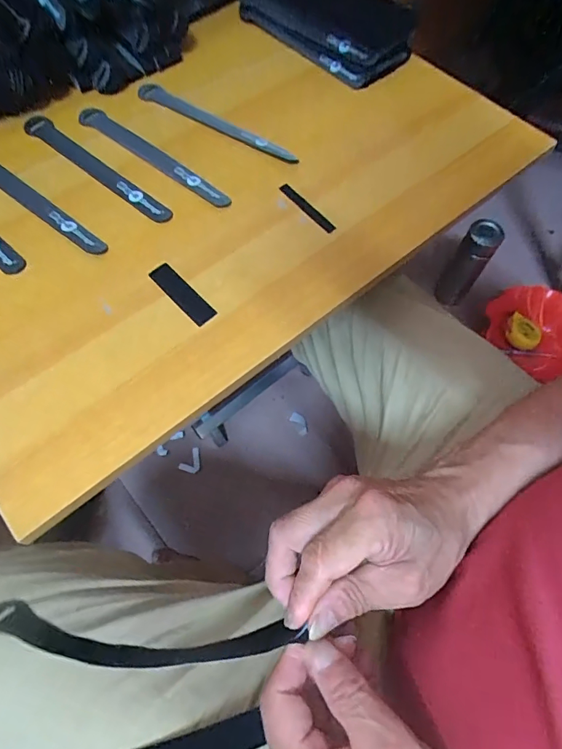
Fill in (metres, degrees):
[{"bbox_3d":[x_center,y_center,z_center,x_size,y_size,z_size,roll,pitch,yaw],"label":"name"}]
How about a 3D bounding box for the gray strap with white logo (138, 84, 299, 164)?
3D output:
[{"bbox_3d":[-0.065,-0.248,0.429,0.186,0.017,0.012,32,68,11],"label":"gray strap with white logo"}]

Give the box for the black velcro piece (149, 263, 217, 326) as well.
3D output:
[{"bbox_3d":[-0.080,-0.067,0.355,0.019,0.004,0.067,-40,74,-19],"label":"black velcro piece"}]

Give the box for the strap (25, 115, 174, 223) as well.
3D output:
[{"bbox_3d":[-0.172,-0.194,0.408,0.190,0.006,0.024,37,69,13],"label":"strap"}]

